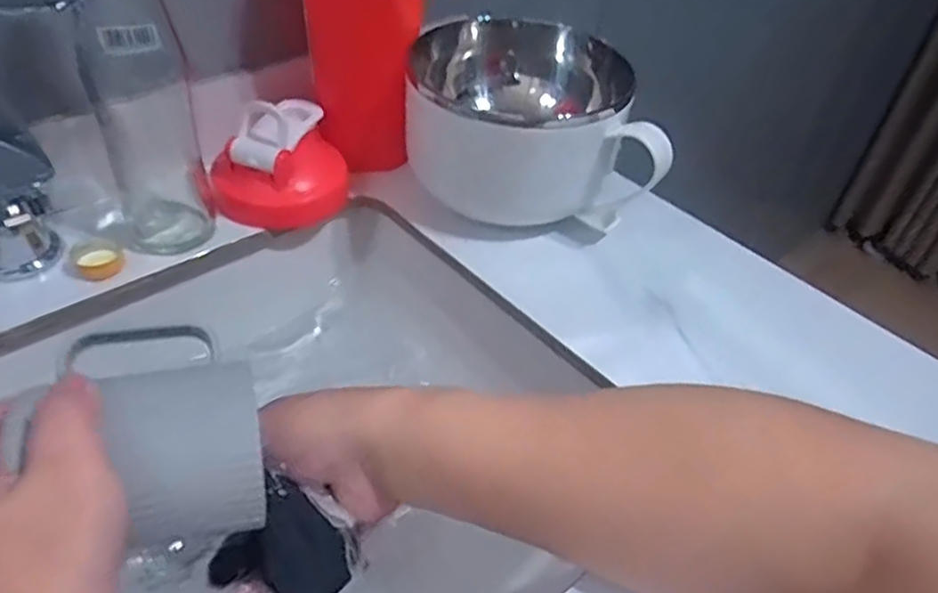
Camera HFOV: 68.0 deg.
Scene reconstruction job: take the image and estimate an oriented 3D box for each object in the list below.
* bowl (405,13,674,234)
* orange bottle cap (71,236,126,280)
[{"bbox_3d":[0.037,-0.107,0.483,0.151,0.108,0.125,-3,43,-9],"label":"bowl"},{"bbox_3d":[-0.228,-0.023,0.428,0.027,0.013,0.026,-25,50,-29],"label":"orange bottle cap"}]

